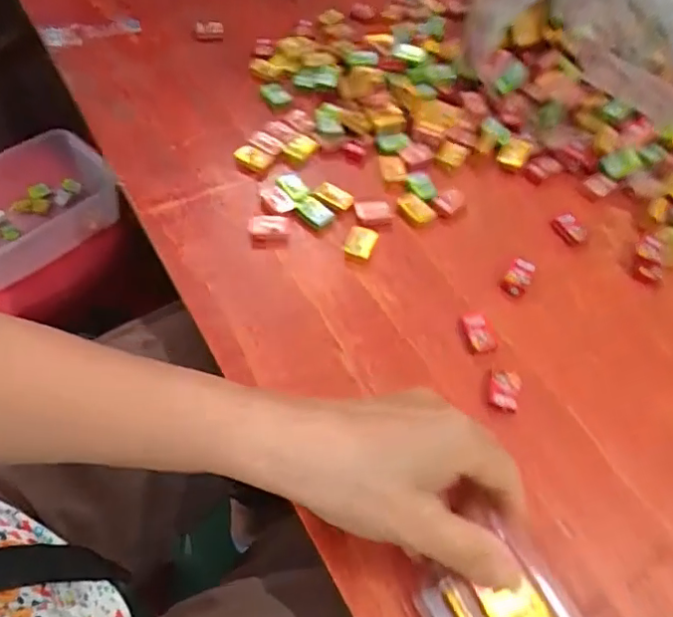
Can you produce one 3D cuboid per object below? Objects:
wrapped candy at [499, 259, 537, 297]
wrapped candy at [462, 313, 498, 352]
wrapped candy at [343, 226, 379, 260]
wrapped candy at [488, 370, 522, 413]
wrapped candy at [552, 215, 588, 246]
[{"bbox_3d":[0.125,-0.022,0.379,0.017,0.006,0.033,29,59,14],"label":"wrapped candy"},{"bbox_3d":[0.090,0.015,0.351,0.017,0.007,0.026,-12,58,-12],"label":"wrapped candy"},{"bbox_3d":[0.017,-0.046,0.383,0.018,0.009,0.021,19,57,8],"label":"wrapped candy"},{"bbox_3d":[0.100,0.048,0.330,0.018,0.008,0.026,18,57,7],"label":"wrapped candy"},{"bbox_3d":[0.174,-0.059,0.414,0.019,0.007,0.025,-27,63,-21],"label":"wrapped candy"}]

